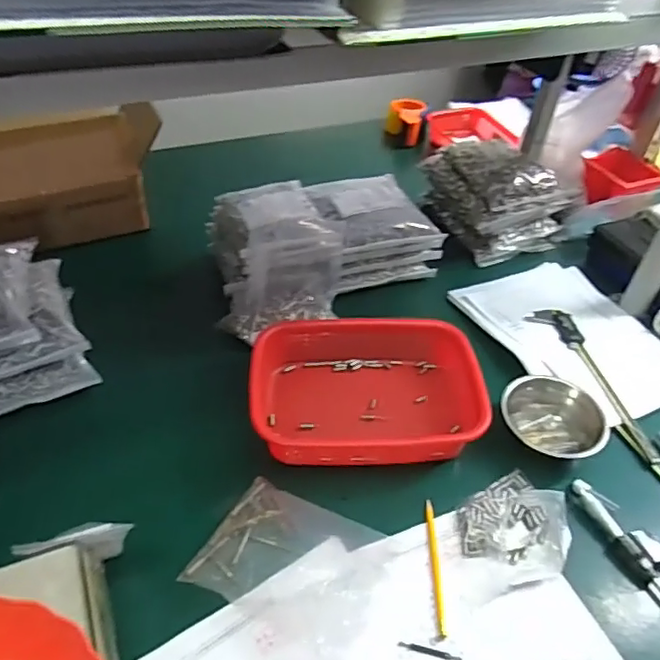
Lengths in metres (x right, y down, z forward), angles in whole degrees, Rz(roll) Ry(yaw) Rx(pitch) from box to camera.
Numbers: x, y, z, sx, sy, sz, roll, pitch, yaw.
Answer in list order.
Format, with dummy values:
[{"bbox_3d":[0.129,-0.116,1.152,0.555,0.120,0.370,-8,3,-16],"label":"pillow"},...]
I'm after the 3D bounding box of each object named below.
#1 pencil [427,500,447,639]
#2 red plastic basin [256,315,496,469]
[{"bbox_3d":[0.117,0.259,0.646,0.009,0.009,0.147,4,44,-2],"label":"pencil"},{"bbox_3d":[0.044,0.074,0.788,0.293,0.074,0.210,1,44,-5],"label":"red plastic basin"}]

